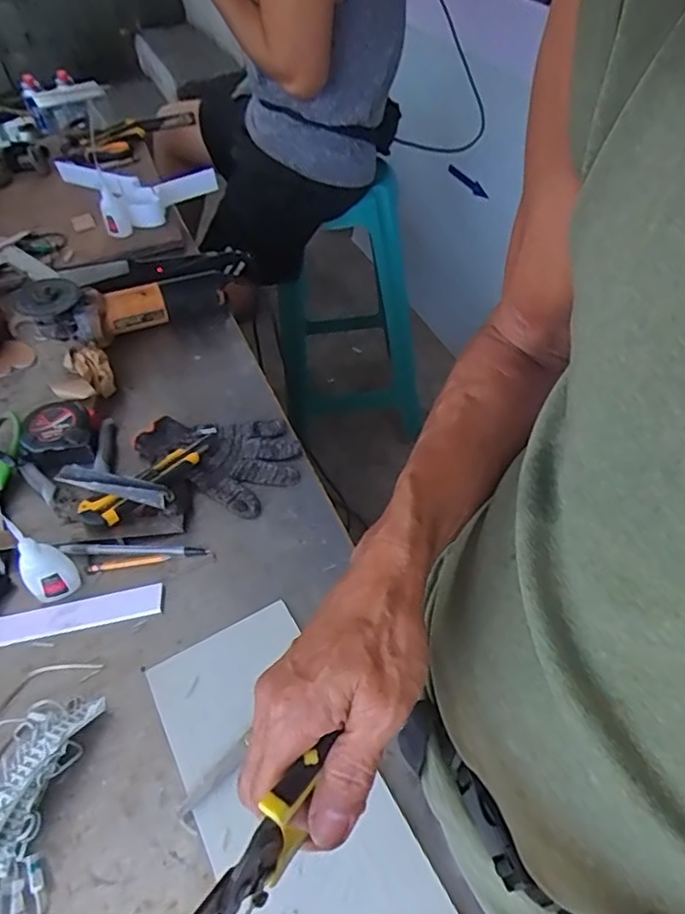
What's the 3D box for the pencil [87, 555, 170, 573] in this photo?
[{"bbox_3d":[-0.222,0.110,0.627,0.082,0.004,0.010,-8,48,-2],"label":"pencil"}]

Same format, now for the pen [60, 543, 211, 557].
[{"bbox_3d":[-0.216,0.095,0.632,0.150,0.013,0.013,-2,48,3],"label":"pen"}]

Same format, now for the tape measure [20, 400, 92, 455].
[{"bbox_3d":[-0.340,-0.030,0.734,0.074,0.042,0.077,-15,49,-9],"label":"tape measure"}]

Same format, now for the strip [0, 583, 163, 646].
[{"bbox_3d":[-0.273,0.155,0.587,0.192,0.011,0.028,-12,48,-6],"label":"strip"}]

